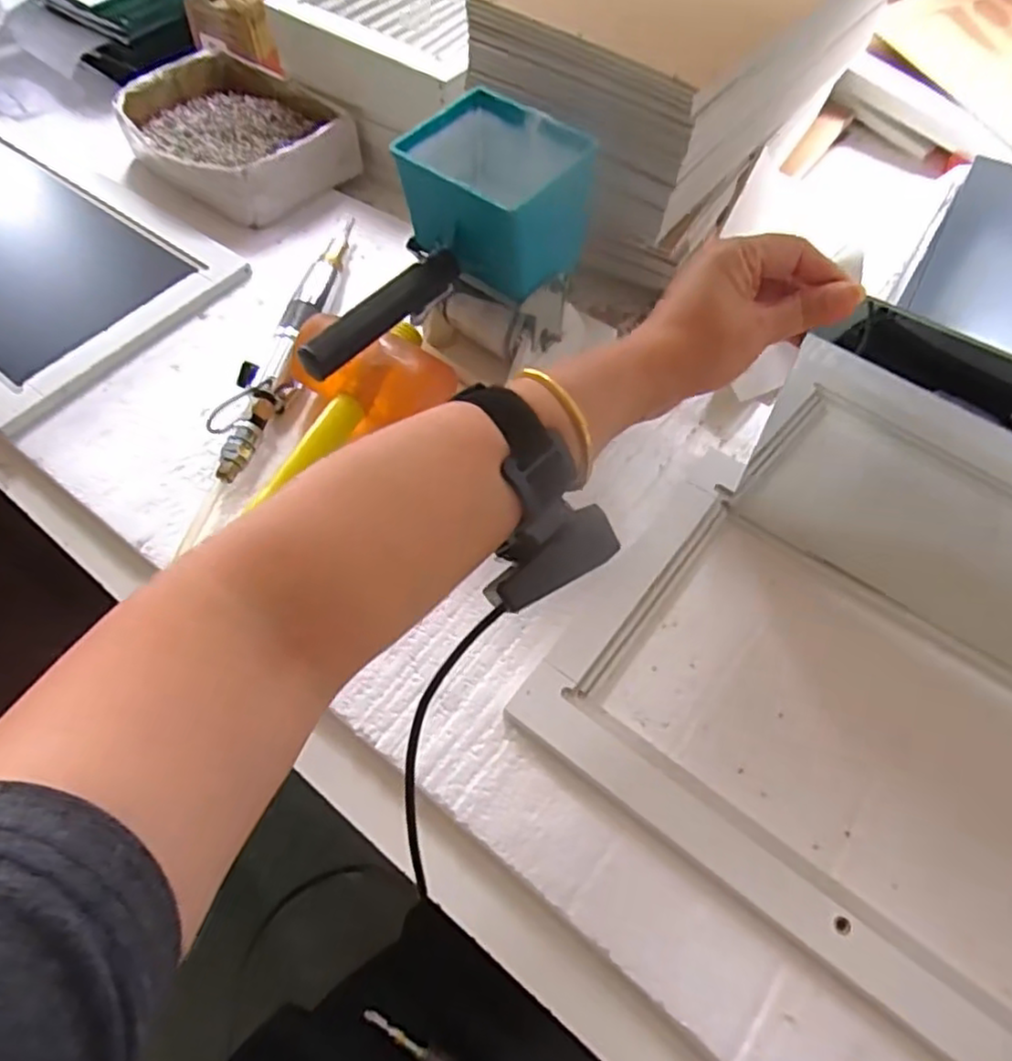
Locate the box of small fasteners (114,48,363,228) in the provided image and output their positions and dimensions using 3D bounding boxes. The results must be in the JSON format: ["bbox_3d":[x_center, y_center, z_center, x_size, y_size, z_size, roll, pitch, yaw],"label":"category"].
[{"bbox_3d":[-0.282,-0.409,0.719,0.215,0.054,0.175,38,65,21],"label":"box of small fasteners"}]

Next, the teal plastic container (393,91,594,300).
[{"bbox_3d":[-0.009,-0.229,0.478,0.113,0.076,0.095,37,65,20],"label":"teal plastic container"}]

